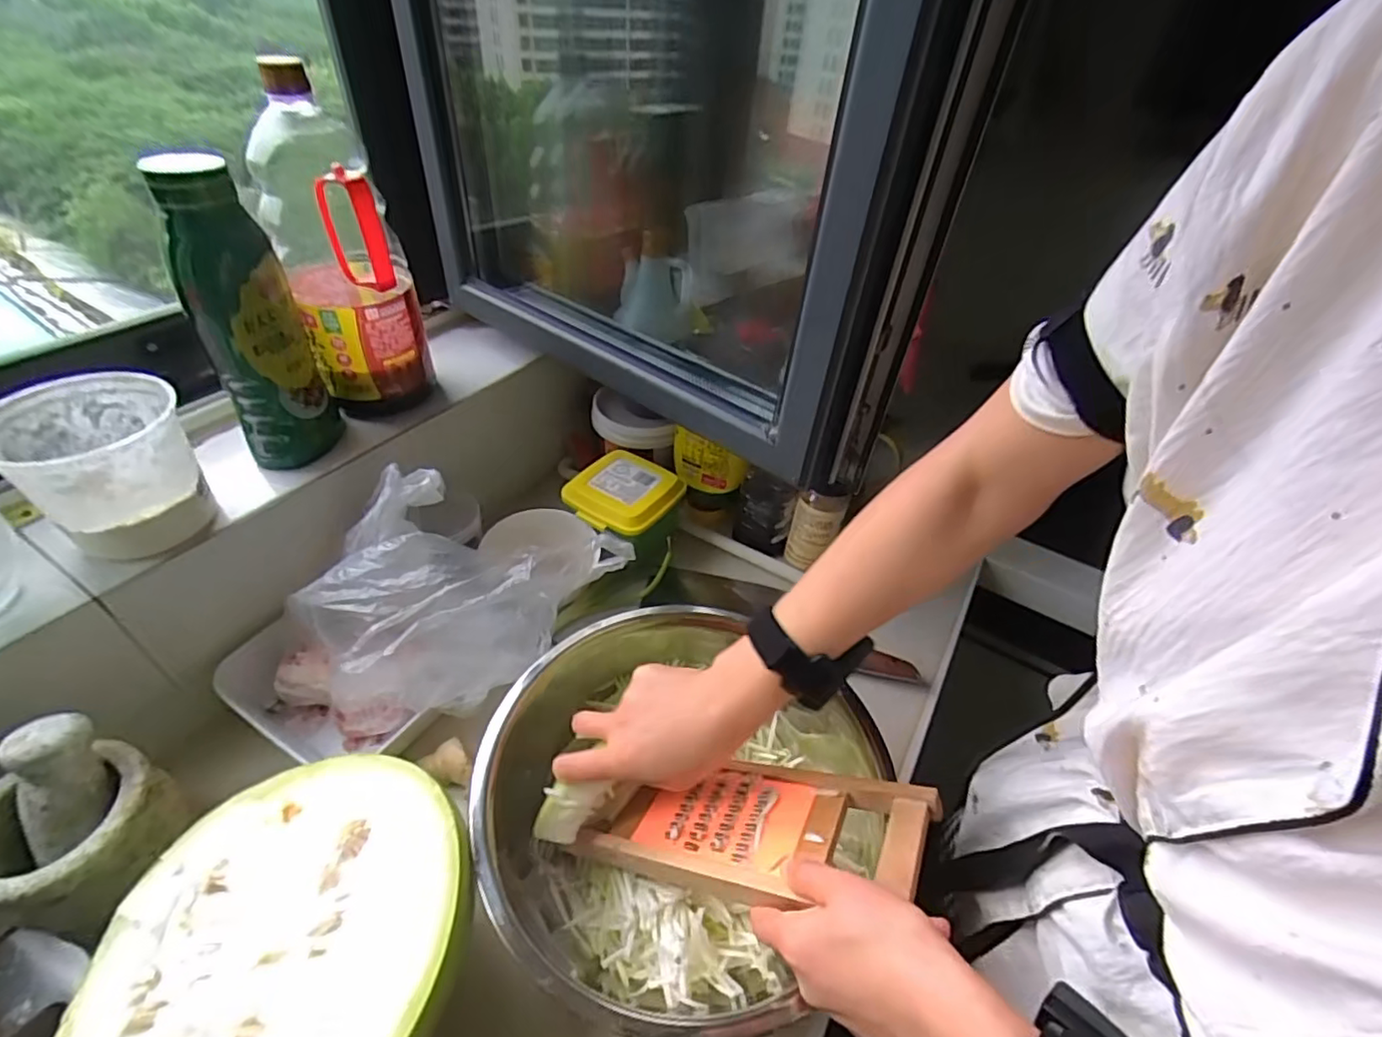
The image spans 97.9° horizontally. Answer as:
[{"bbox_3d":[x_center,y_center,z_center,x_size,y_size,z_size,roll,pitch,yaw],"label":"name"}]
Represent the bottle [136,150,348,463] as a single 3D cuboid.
[{"bbox_3d":[-0.370,-0.164,0.507,0.074,0.243,0.067,-22,49,-28],"label":"bottle"}]

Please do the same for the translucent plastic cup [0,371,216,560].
[{"bbox_3d":[-0.443,-0.036,0.459,0.106,0.105,0.107,3,42,-3],"label":"translucent plastic cup"}]

